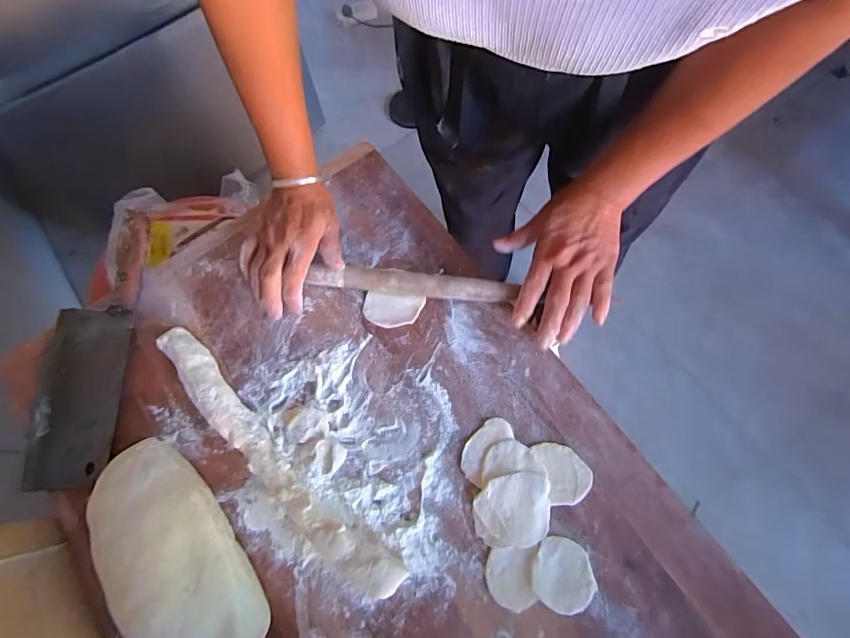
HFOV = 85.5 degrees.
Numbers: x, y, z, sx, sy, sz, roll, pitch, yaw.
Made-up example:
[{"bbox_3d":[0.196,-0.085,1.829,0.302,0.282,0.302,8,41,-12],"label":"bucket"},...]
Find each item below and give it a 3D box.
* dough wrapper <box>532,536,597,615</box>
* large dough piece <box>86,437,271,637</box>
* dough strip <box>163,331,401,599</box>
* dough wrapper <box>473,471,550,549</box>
[{"bbox_3d":[0.121,0.225,0.405,0.051,0.004,0.059,-14,70,-3],"label":"dough wrapper"},{"bbox_3d":[-0.225,0.208,0.405,0.108,0.054,0.207,-37,73,-11],"label":"large dough piece"},{"bbox_3d":[-0.153,0.130,0.439,0.330,0.028,0.045,42,76,15],"label":"dough strip"},{"bbox_3d":[0.079,0.173,0.419,0.067,0.009,0.061,0,70,2],"label":"dough wrapper"}]

